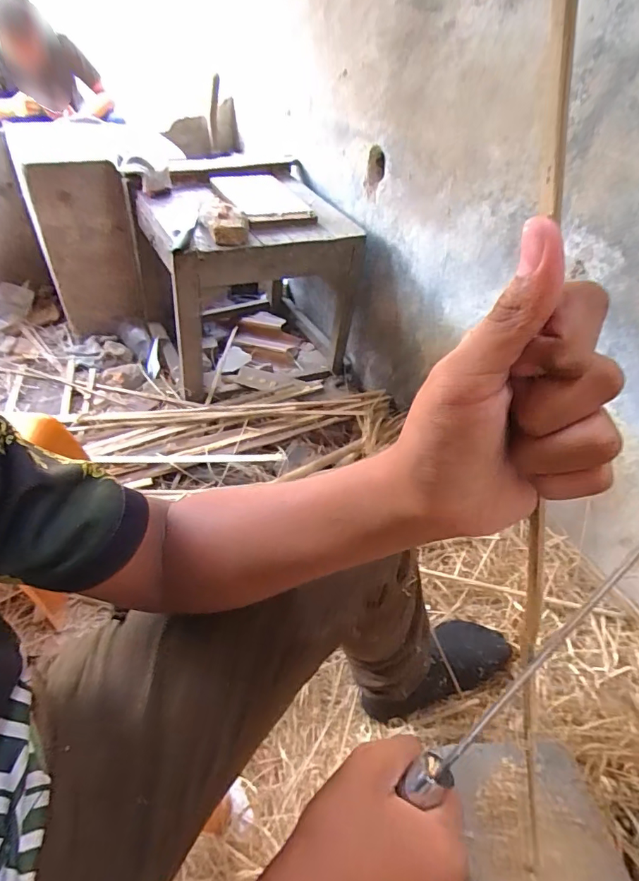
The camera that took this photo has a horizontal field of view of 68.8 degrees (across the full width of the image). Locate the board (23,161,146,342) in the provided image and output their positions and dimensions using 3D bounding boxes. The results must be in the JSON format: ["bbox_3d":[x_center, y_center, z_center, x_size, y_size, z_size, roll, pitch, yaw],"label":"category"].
[{"bbox_3d":[-0.557,-0.438,1.149,0.229,0.433,0.027,5,44,0],"label":"board"}]

